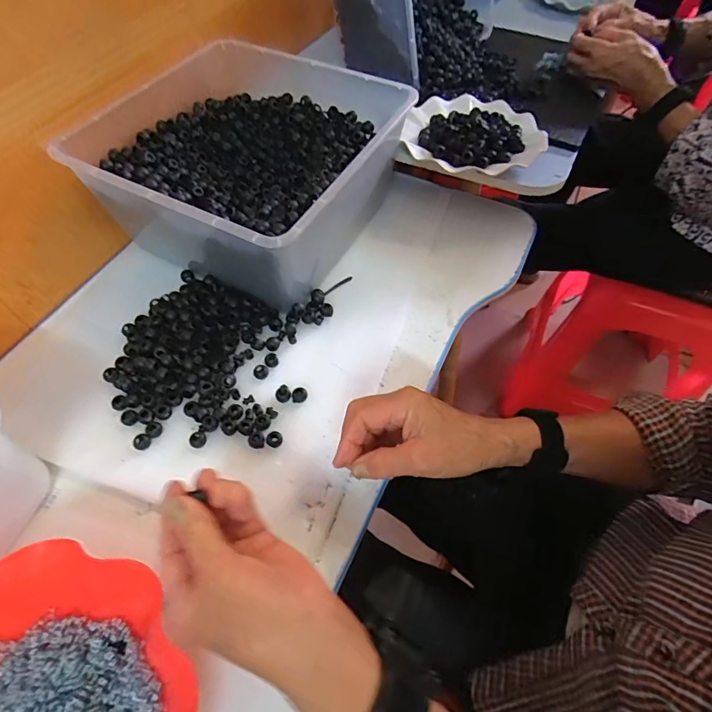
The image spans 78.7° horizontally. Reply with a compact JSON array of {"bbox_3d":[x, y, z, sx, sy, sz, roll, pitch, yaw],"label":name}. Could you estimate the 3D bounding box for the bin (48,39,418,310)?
[{"bbox_3d":[-0.135,-0.231,0.532,0.329,0.142,0.309,22,60,13],"label":"bin"}]

